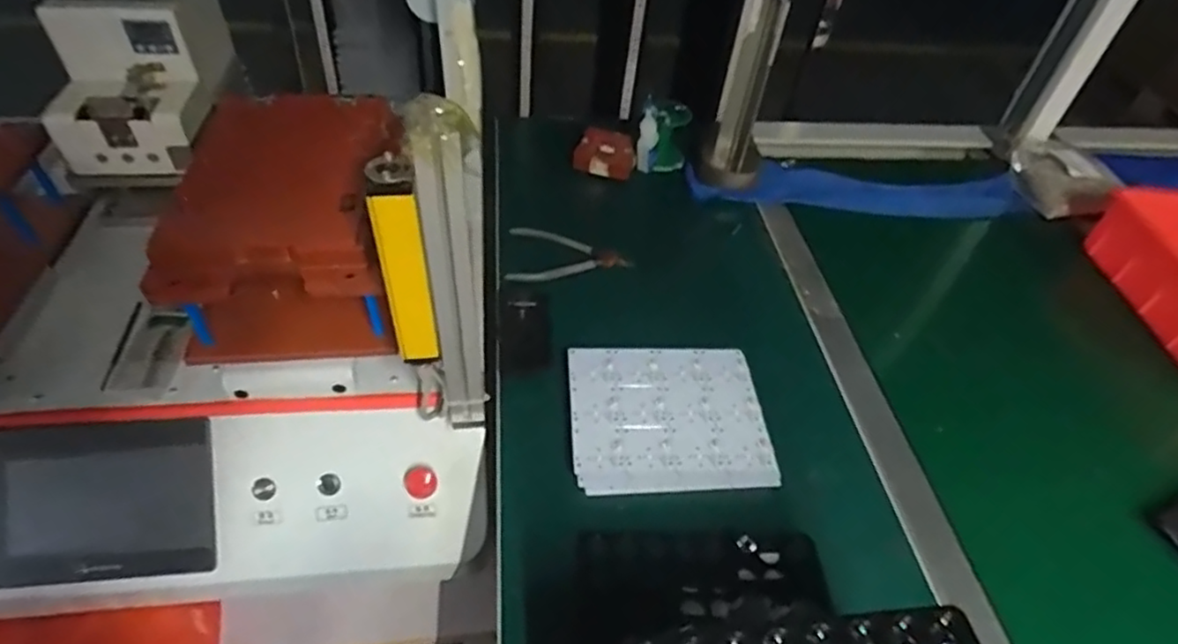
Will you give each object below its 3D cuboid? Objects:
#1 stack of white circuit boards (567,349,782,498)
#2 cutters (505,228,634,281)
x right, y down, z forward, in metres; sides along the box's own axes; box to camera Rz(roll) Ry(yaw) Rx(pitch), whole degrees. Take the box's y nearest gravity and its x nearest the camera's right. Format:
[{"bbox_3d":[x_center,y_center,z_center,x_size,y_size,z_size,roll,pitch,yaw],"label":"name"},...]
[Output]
[{"bbox_3d":[0.074,0.091,0.627,0.180,0.025,0.152,0,47,-4],"label":"stack of white circuit boards"},{"bbox_3d":[-0.028,-0.085,0.785,0.147,0.016,0.084,-8,48,-11],"label":"cutters"}]

